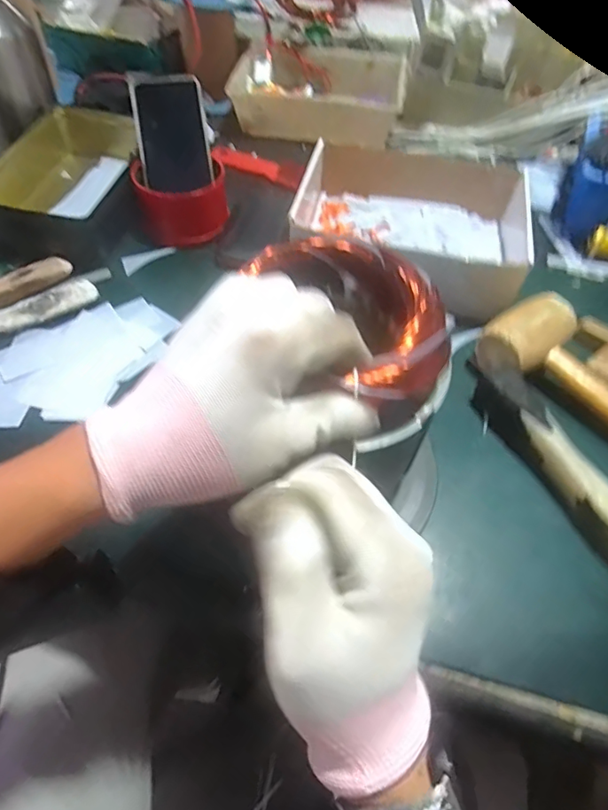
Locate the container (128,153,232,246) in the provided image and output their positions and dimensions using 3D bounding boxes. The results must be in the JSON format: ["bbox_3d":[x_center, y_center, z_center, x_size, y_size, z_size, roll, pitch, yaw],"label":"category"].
[{"bbox_3d":[-0.140,-0.231,0.591,0.103,0.053,0.085,-7,56,-7],"label":"container"}]

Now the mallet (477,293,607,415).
[{"bbox_3d":[0.266,-0.025,0.478,0.203,0.055,0.098,36,62,21],"label":"mallet"}]

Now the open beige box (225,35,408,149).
[{"bbox_3d":[0.023,-0.473,0.788,0.247,0.067,0.175,9,55,4],"label":"open beige box"}]

